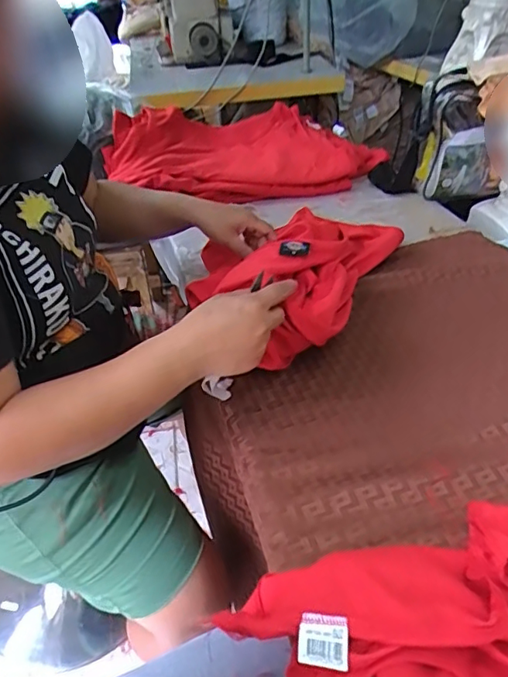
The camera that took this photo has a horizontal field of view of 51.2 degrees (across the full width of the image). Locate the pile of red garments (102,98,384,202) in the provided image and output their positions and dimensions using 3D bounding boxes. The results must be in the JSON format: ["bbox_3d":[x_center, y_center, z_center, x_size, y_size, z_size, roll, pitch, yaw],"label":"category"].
[{"bbox_3d":[-0.045,-0.427,1.172,0.545,0.070,0.418,-8,42,-7],"label":"pile of red garments"}]

